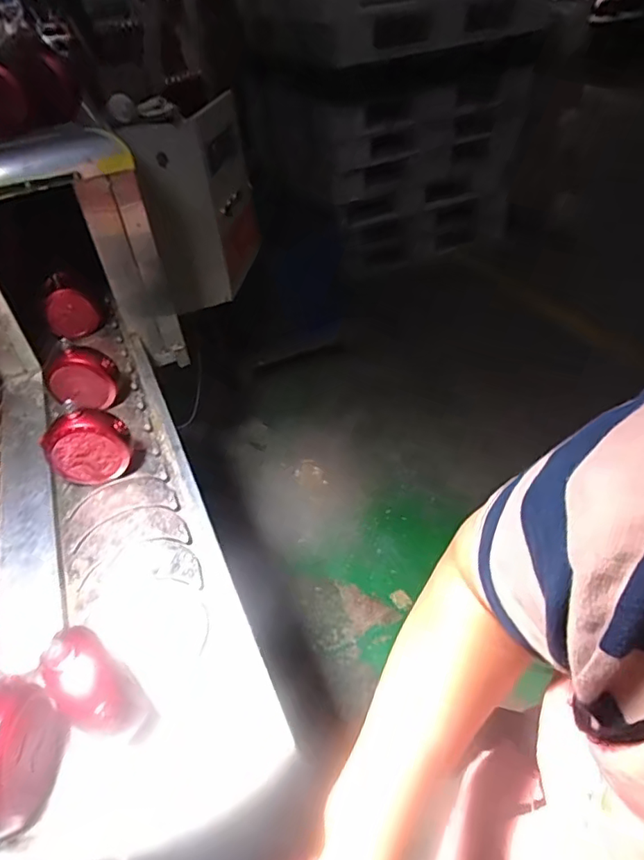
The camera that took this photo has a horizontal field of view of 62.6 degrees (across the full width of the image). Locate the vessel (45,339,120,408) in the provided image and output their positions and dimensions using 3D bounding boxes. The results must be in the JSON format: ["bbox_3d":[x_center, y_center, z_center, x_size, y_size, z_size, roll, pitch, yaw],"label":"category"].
[{"bbox_3d":[-0.472,-0.107,1.045,0.125,0.112,0.056,-3,46,-5],"label":"vessel"}]

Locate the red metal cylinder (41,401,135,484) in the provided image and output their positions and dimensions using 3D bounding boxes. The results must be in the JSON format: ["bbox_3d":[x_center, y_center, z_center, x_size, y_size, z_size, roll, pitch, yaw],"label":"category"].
[{"bbox_3d":[-0.403,0.025,0.910,0.135,0.134,0.062,-7,46,-9],"label":"red metal cylinder"}]

